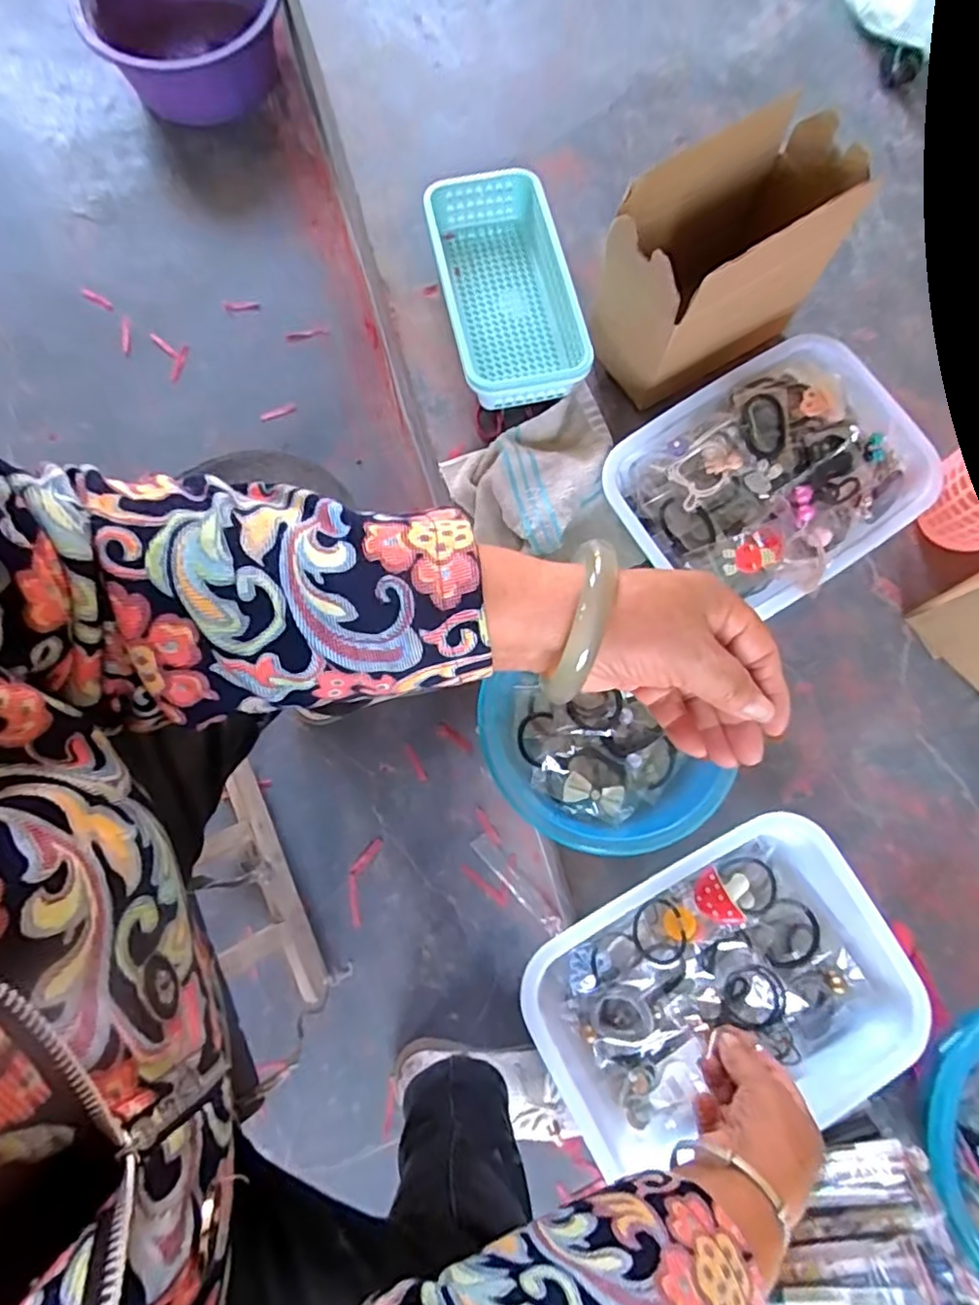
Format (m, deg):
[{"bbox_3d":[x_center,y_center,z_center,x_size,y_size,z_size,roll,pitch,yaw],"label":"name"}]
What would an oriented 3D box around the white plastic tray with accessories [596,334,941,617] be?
[{"bbox_3d":[0.264,-0.165,0.568,0.274,0.062,0.213,-34,78,-9],"label":"white plastic tray with accessories"}]

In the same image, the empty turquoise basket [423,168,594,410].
[{"bbox_3d":[0.020,-0.385,0.649,0.133,0.051,0.260,-12,76,-3],"label":"empty turquoise basket"}]

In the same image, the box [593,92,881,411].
[{"bbox_3d":[0.211,-0.358,0.574,0.209,0.169,0.106,-33,78,-9],"label":"box"}]

